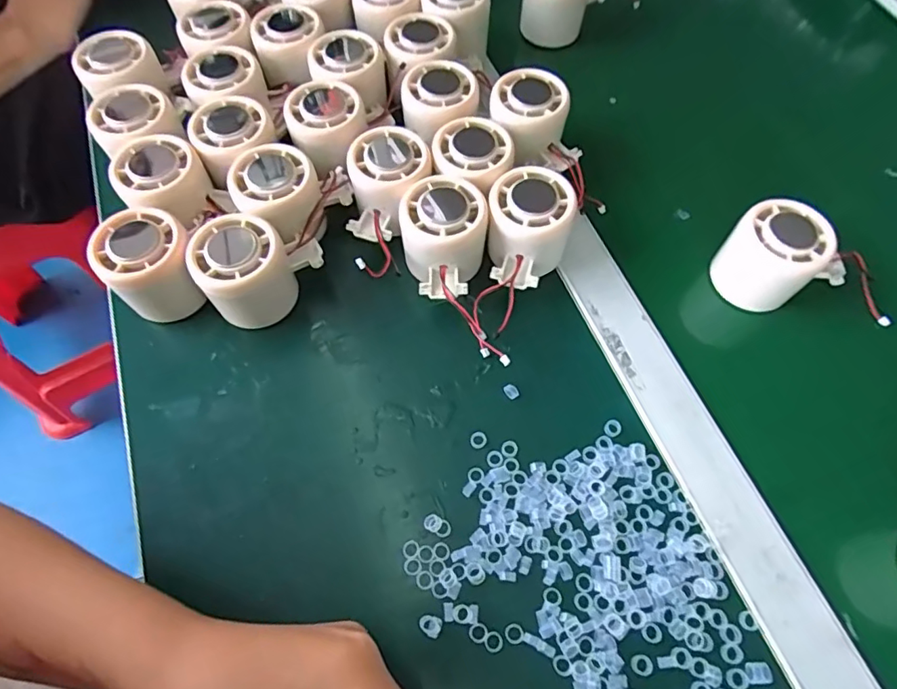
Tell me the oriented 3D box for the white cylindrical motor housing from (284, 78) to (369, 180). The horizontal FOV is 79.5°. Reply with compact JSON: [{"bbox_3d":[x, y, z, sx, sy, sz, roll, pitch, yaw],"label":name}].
[{"bbox_3d":[-0.086,-0.153,0.384,0.055,0.043,0.055,-30,67,-14],"label":"white cylindrical motor housing"}]

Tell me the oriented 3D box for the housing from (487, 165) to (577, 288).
[{"bbox_3d":[0.051,-0.071,0.358,0.054,0.054,0.070,15,64,8],"label":"housing"}]

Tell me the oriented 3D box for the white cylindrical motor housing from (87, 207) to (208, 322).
[{"bbox_3d":[-0.185,-0.046,0.342,0.052,0.063,0.051,0,63,0],"label":"white cylindrical motor housing"}]

